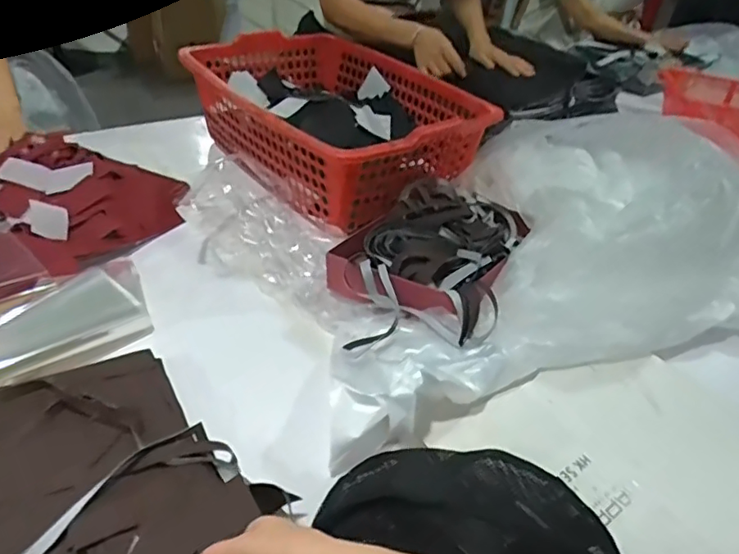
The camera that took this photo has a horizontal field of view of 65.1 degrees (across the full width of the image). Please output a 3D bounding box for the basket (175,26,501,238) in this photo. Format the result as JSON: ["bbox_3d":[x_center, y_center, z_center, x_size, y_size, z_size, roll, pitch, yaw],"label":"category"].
[{"bbox_3d":[-0.068,-0.308,1.088,0.390,0.162,0.561,-24,46,-36],"label":"basket"}]

